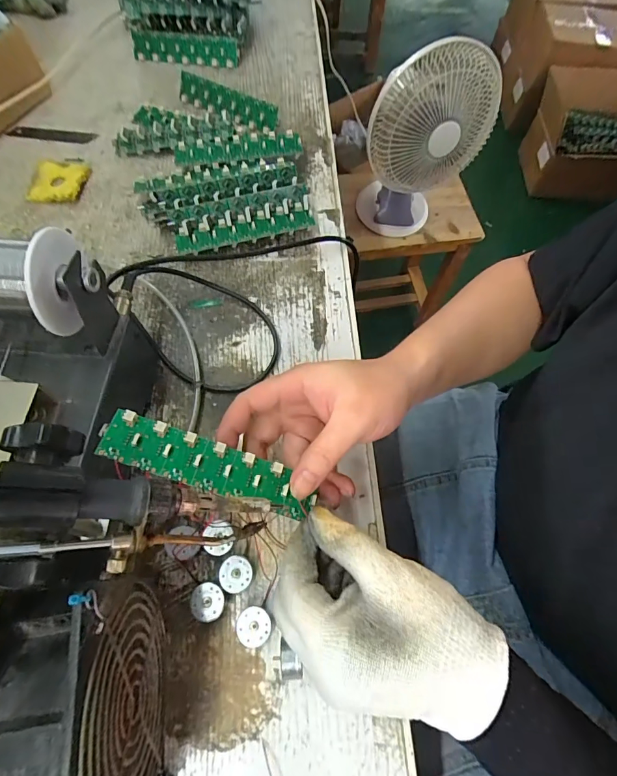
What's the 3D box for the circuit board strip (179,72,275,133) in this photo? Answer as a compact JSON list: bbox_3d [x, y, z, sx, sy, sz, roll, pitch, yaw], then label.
[{"bbox_3d":[-0.098,-0.339,0.474,0.134,0.030,0.012,27,47,10],"label":"circuit board strip"}]

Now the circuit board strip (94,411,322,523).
[{"bbox_3d":[-0.062,0.049,0.252,0.134,0.006,0.031,21,63,-8],"label":"circuit board strip"}]

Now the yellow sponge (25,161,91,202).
[{"bbox_3d":[-0.271,-0.227,0.434,0.057,0.008,0.060,2,66,0],"label":"yellow sponge"}]

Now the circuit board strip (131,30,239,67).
[{"bbox_3d":[-0.162,-0.444,0.520,0.138,0.033,0.011,8,25,4],"label":"circuit board strip"}]

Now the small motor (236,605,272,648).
[{"bbox_3d":[-0.036,0.159,0.267,0.022,0.015,0.023,1,66,-1],"label":"small motor"}]

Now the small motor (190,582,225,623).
[{"bbox_3d":[-0.068,0.146,0.272,0.022,0.015,0.023,4,66,0],"label":"small motor"}]

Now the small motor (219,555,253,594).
[{"bbox_3d":[-0.050,0.131,0.280,0.022,0.013,0.023,4,66,0],"label":"small motor"}]

